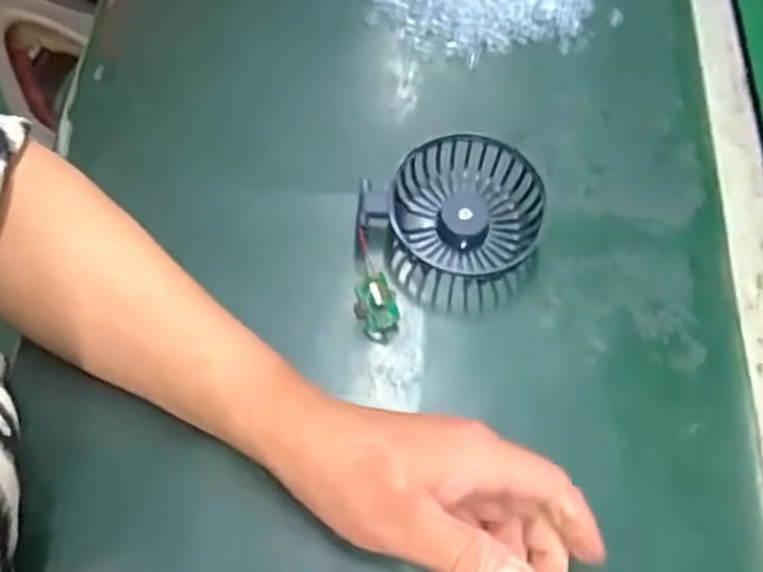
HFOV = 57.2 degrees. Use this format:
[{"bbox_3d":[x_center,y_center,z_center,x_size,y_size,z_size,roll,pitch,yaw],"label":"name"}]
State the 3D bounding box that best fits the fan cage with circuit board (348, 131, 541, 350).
[{"bbox_3d":[0.035,-0.032,0.403,0.117,0.035,0.091,-17,68,-8],"label":"fan cage with circuit board"}]

